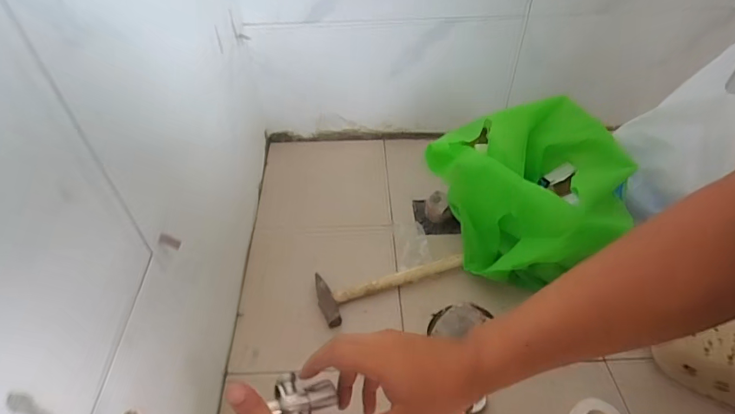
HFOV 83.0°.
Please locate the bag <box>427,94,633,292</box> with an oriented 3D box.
[{"bbox_3d":[0.271,-0.020,0.691,0.246,0.194,0.280,-23,48,-22],"label":"bag"}]

